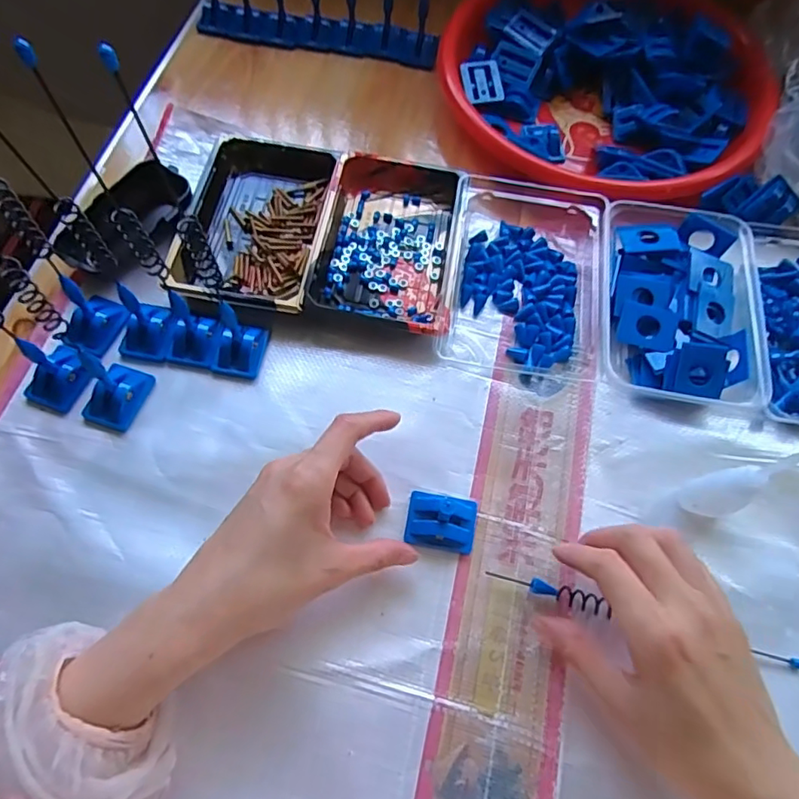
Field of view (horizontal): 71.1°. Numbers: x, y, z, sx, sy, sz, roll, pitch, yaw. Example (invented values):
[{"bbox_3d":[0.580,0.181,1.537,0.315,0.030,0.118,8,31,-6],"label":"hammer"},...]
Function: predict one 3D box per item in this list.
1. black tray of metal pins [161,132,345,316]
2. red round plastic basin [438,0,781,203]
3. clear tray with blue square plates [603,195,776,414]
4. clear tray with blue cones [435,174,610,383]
[{"bbox_3d":[-0.113,-0.140,0.446,0.105,0.023,0.161,8,66,2],"label":"black tray of metal pins"},{"bbox_3d":[0.184,-0.297,0.510,0.295,0.045,0.271,26,68,10],"label":"red round plastic basin"},{"bbox_3d":[0.206,-0.074,0.420,0.111,0.034,0.155,11,66,3],"label":"clear tray with blue square plates"},{"bbox_3d":[0.097,-0.108,0.436,0.119,0.028,0.178,7,66,2],"label":"clear tray with blue cones"}]

